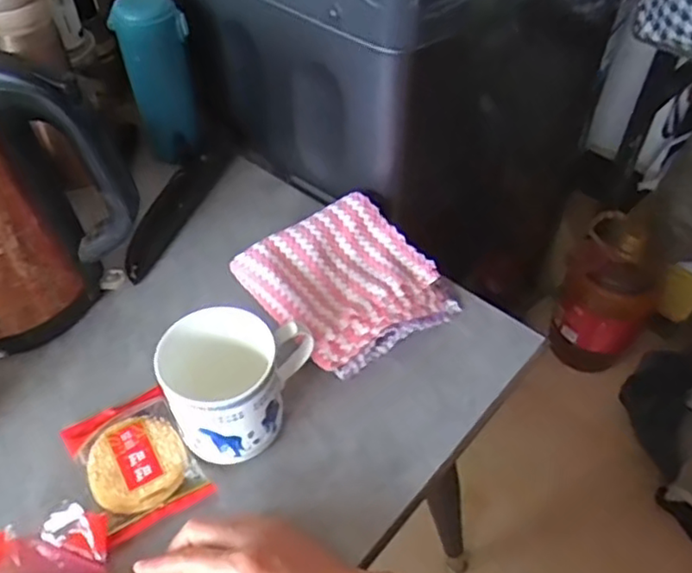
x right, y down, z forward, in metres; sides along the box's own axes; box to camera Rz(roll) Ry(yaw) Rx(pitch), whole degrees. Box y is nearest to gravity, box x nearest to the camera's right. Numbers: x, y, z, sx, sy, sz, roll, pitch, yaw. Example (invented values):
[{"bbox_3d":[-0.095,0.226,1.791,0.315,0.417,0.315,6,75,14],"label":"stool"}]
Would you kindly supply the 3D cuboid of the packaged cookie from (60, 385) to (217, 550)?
[{"bbox_3d":[-0.163,0.136,0.508,0.079,0.018,0.108,-27,54,-22],"label":"packaged cookie"}]

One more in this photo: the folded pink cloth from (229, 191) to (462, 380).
[{"bbox_3d":[0.000,-0.004,0.605,0.148,0.049,0.151,-32,56,-25],"label":"folded pink cloth"}]

